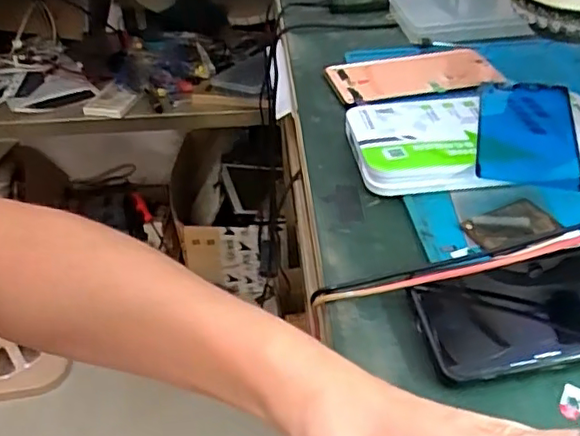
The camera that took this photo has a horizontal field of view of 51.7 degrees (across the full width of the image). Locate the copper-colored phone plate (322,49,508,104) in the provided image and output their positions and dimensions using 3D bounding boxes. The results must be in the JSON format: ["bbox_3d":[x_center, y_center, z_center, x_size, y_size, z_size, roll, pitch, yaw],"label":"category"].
[{"bbox_3d":[0.116,-0.136,0.568,0.159,0.008,0.076,-8,40,-8],"label":"copper-colored phone plate"}]

